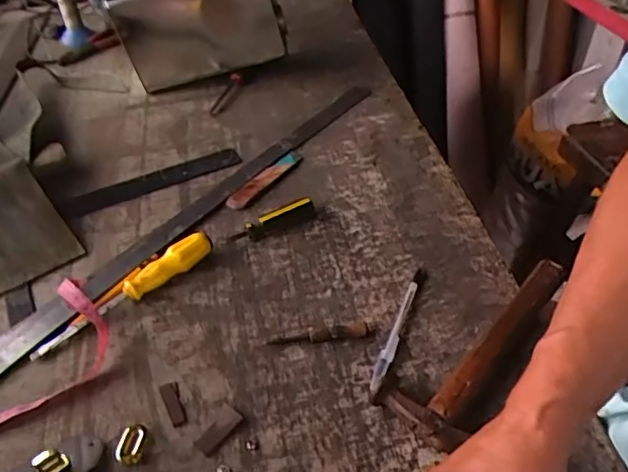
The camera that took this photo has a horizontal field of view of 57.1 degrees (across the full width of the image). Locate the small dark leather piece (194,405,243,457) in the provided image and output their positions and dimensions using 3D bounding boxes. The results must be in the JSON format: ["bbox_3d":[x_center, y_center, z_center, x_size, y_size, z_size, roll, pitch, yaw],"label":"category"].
[{"bbox_3d":[-0.079,0.160,0.476,0.020,0.004,0.043,26,49,27],"label":"small dark leather piece"}]

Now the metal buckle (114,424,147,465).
[{"bbox_3d":[-0.150,0.169,0.469,0.023,0.008,0.030,-1,42,1],"label":"metal buckle"}]

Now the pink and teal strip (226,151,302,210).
[{"bbox_3d":[-0.059,-0.074,0.726,0.026,0.006,0.133,23,48,25],"label":"pink and teal strip"}]

